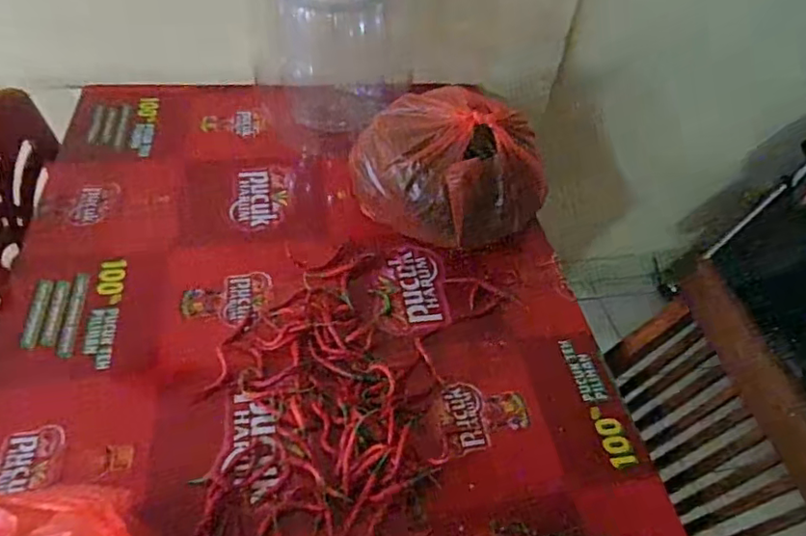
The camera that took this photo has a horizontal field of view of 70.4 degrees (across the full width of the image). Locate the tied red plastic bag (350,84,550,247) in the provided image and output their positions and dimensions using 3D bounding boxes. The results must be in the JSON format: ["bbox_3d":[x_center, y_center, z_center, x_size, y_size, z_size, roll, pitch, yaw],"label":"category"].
[{"bbox_3d":[0.069,-0.148,0.837,0.230,0.173,0.203,-18,52,-20],"label":"tied red plastic bag"}]

